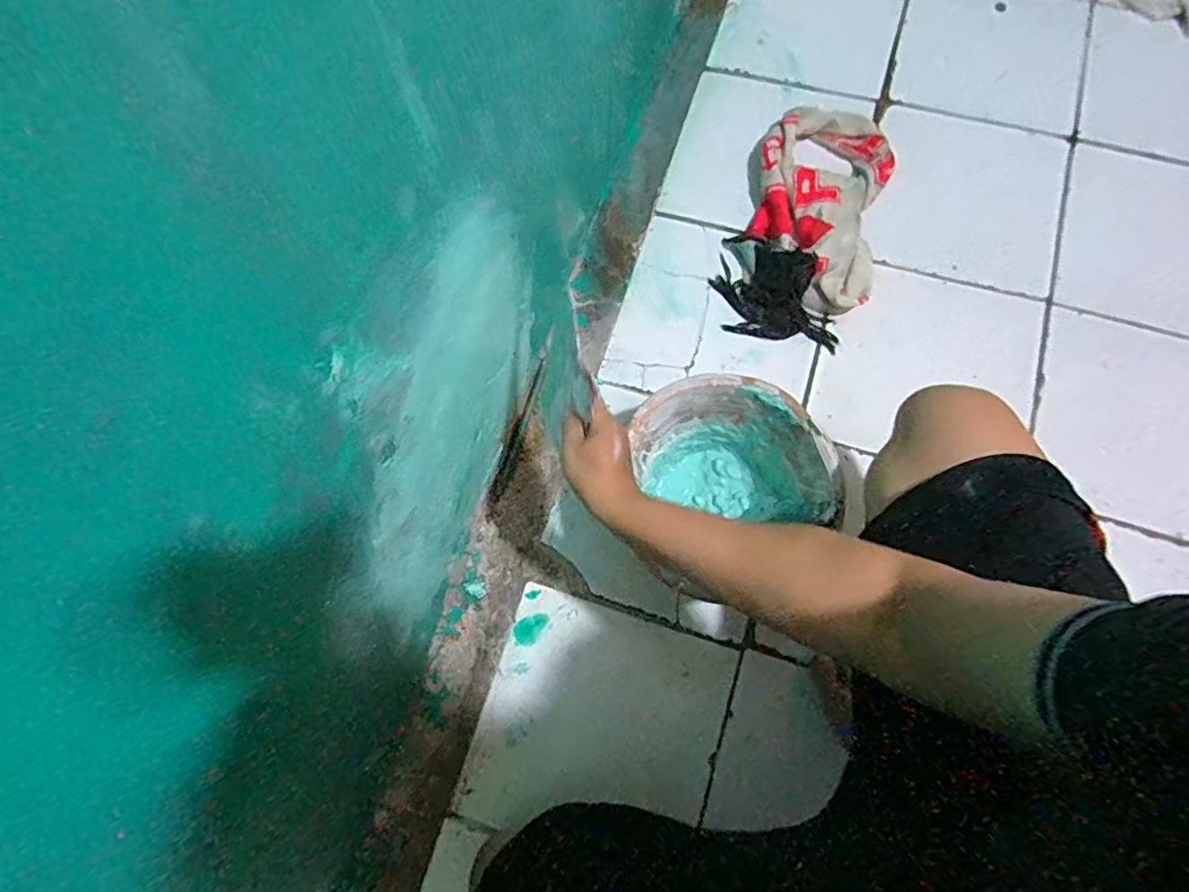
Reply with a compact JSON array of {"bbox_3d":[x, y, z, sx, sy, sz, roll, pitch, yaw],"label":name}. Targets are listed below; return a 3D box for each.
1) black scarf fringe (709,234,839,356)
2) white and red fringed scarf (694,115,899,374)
[{"bbox_3d":[0.268,-0.229,0.845,0.178,0.049,0.146,12,75,6],"label":"black scarf fringe"},{"bbox_3d":[0.328,-0.373,0.871,0.204,0.054,0.362,15,75,7],"label":"white and red fringed scarf"}]

